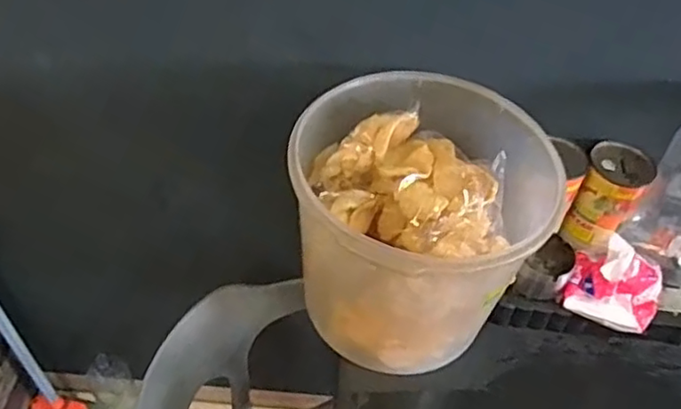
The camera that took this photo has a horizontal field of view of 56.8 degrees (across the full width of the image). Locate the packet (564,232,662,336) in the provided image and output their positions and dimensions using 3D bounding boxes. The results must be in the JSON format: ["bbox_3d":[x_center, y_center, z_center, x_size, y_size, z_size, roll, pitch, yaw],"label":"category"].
[{"bbox_3d":[0.361,0.101,0.820,0.109,0.069,0.101,29,52,21],"label":"packet"}]

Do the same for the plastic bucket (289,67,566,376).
[{"bbox_3d":[0.088,0.026,0.771,0.279,0.255,0.305,2,47,-2],"label":"plastic bucket"}]

